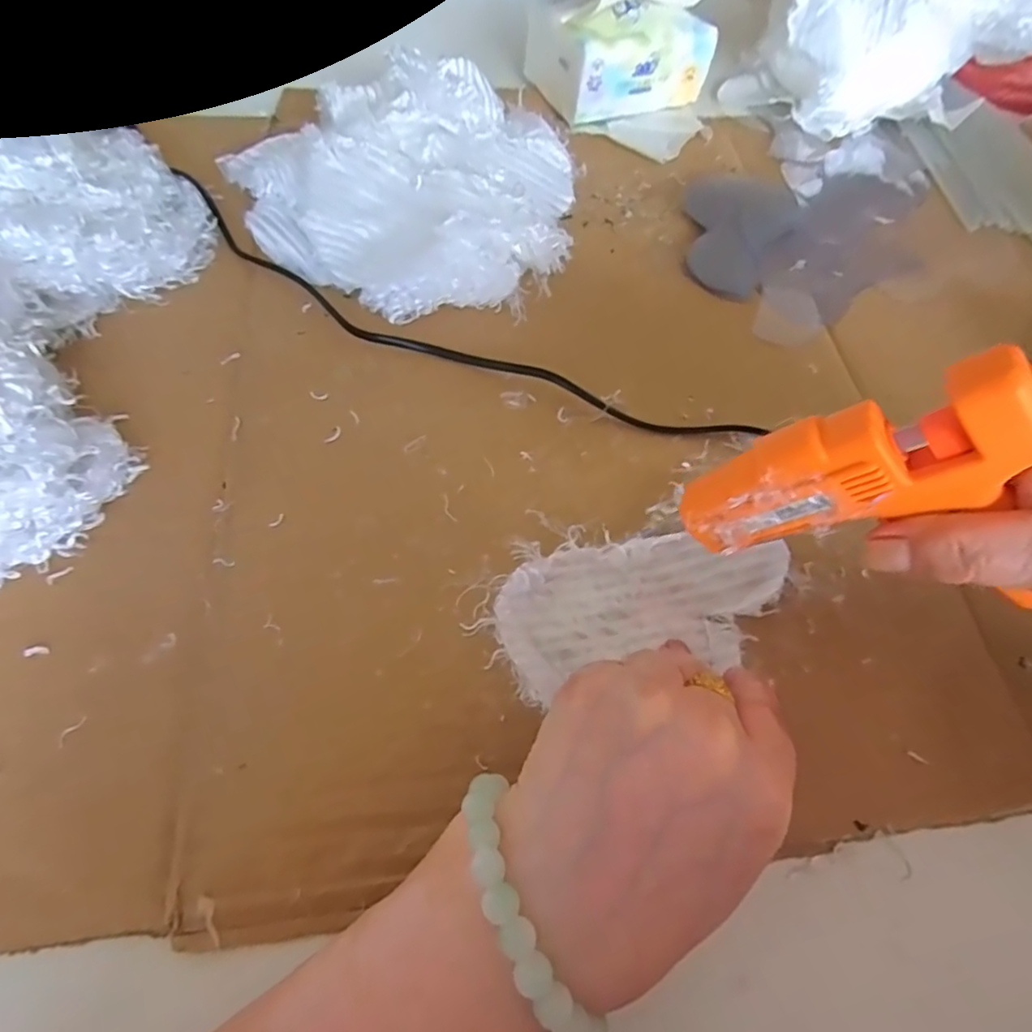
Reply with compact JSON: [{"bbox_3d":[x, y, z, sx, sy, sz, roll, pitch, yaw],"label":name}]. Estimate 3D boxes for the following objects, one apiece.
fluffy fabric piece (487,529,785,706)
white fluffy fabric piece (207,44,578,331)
[{"bbox_3d":[0.060,0.039,0.274,0.134,0.013,0.061,-10,61,-11],"label":"fluffy fabric piece"},{"bbox_3d":[-0.058,-0.214,0.390,0.201,0.046,0.197,1,60,-2],"label":"white fluffy fabric piece"}]

